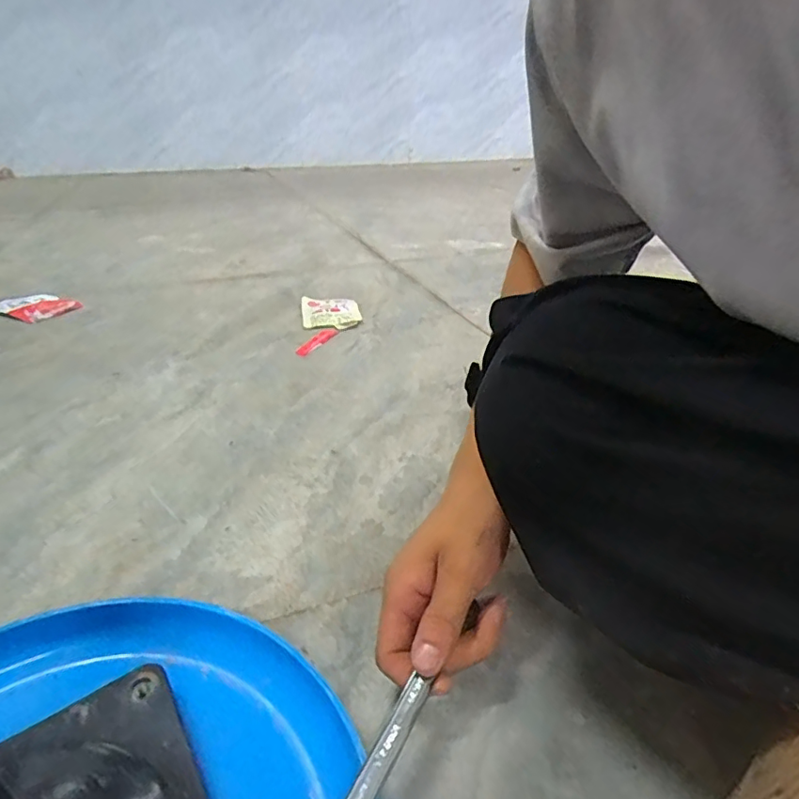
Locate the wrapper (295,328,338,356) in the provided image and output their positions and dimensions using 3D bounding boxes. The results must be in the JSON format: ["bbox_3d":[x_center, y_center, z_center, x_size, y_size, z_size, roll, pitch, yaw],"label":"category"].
[{"bbox_3d":[-0.114,-0.081,0.724,0.025,0.004,0.090,12,32,21],"label":"wrapper"}]

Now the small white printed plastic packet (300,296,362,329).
[{"bbox_3d":[-0.109,-0.137,0.819,0.089,0.008,0.131,-5,30,-8],"label":"small white printed plastic packet"}]

